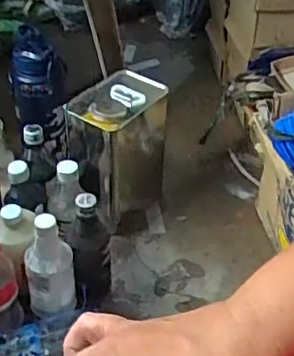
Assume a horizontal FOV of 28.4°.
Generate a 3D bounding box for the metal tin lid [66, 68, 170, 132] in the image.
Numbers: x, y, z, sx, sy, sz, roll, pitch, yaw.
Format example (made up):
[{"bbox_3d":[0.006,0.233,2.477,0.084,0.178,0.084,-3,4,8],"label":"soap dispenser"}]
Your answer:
[{"bbox_3d":[-0.050,-0.131,0.948,0.106,0.020,0.153,28,46,22],"label":"metal tin lid"}]

